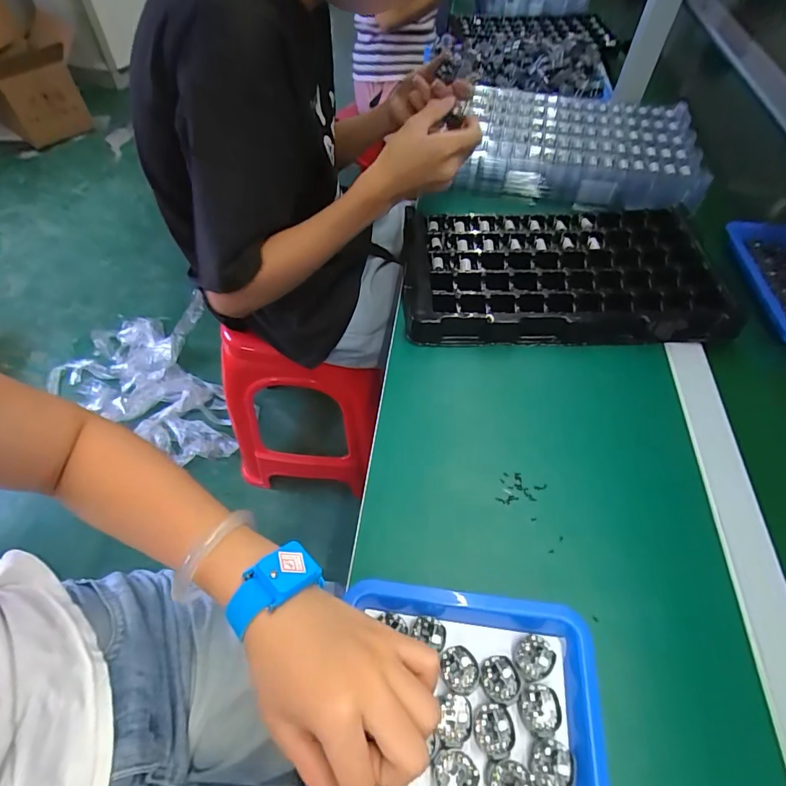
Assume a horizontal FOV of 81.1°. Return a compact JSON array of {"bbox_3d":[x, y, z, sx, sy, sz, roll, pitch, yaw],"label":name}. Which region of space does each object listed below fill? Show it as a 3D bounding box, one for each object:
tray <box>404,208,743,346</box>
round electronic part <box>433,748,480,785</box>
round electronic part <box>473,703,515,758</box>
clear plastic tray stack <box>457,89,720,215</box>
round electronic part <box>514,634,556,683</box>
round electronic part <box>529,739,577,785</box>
[{"bbox_3d":[0.193,-0.145,0.551,0.353,0.029,0.208,1,55,2],"label":"tray"},{"bbox_3d":[0.039,0.234,0.279,0.027,0.004,0.027,1,53,-2],"label":"round electronic part"},{"bbox_3d":[0.064,0.214,0.293,0.025,0.004,0.027,-1,55,1],"label":"round electronic part"},{"bbox_3d":[0.276,-0.365,0.693,0.325,0.069,0.231,11,56,10],"label":"clear plastic tray stack"},{"bbox_3d":[0.097,0.183,0.318,0.030,0.004,0.024,-38,62,-22],"label":"round electronic part"},{"bbox_3d":[0.098,0.229,0.280,0.027,0.004,0.028,1,53,-2],"label":"round electronic part"}]

